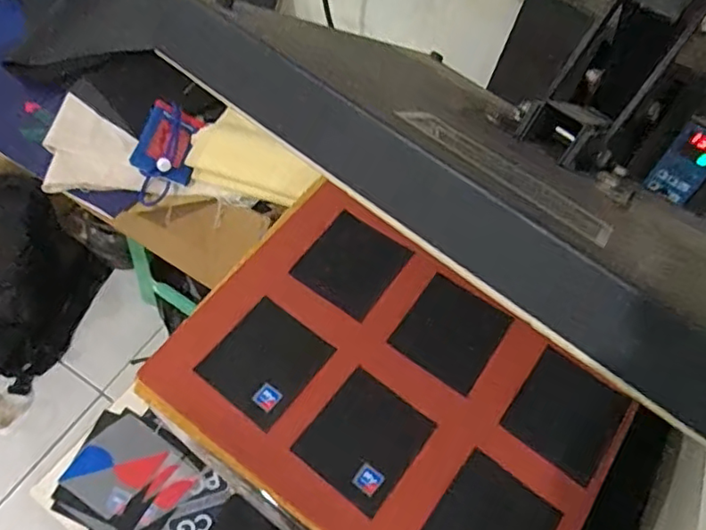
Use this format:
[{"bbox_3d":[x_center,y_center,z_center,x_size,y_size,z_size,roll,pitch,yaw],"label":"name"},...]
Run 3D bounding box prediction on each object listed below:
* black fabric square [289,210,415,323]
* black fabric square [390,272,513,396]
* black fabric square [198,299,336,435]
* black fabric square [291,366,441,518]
[{"bbox_3d":[-0.001,-0.001,0.602,0.088,0.005,0.092,33,68,11],"label":"black fabric square"},{"bbox_3d":[0.094,0.065,0.570,0.088,0.007,0.088,33,75,15],"label":"black fabric square"},{"bbox_3d":[-0.080,0.088,0.545,0.088,0.004,0.096,36,64,11],"label":"black fabric square"},{"bbox_3d":[0.011,0.151,0.519,0.088,0.005,0.097,35,65,16],"label":"black fabric square"}]

